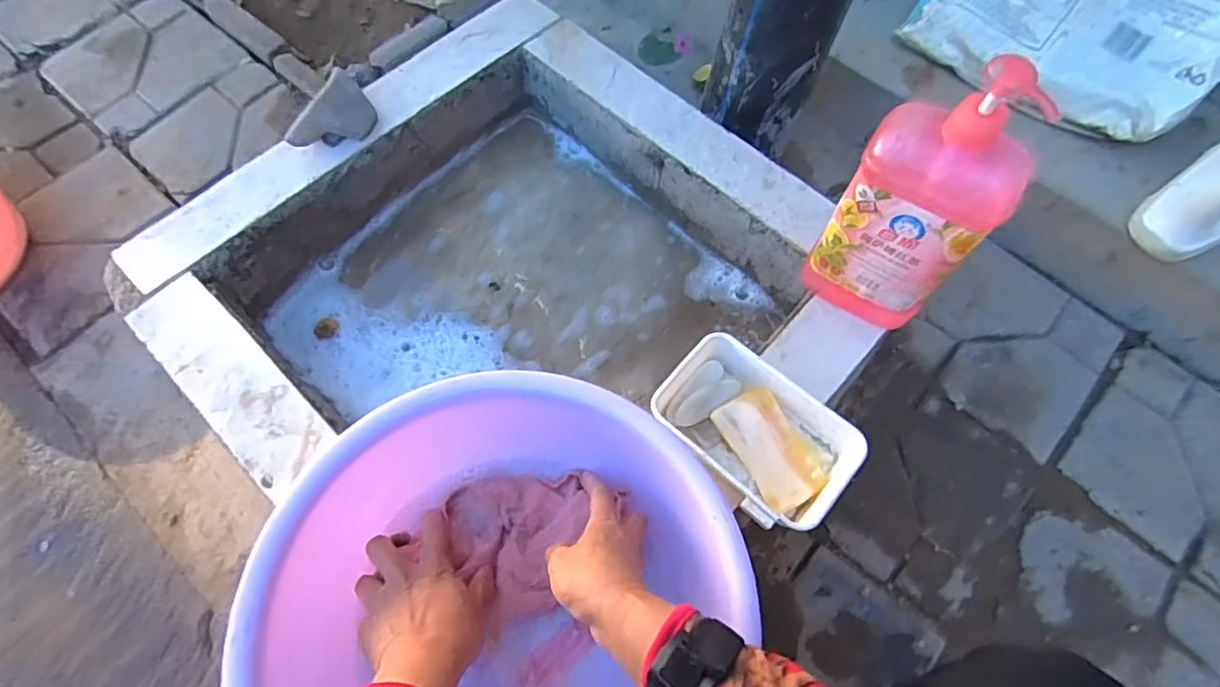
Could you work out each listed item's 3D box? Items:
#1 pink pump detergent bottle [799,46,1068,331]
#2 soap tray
[{"bbox_3d":[0.254,-0.112,0.515,0.113,0.265,0.058,31,69,10],"label":"pink pump detergent bottle"},{"bbox_3d":[0.128,0.082,0.560,0.173,0.045,0.116,43,72,14],"label":"soap tray"}]

